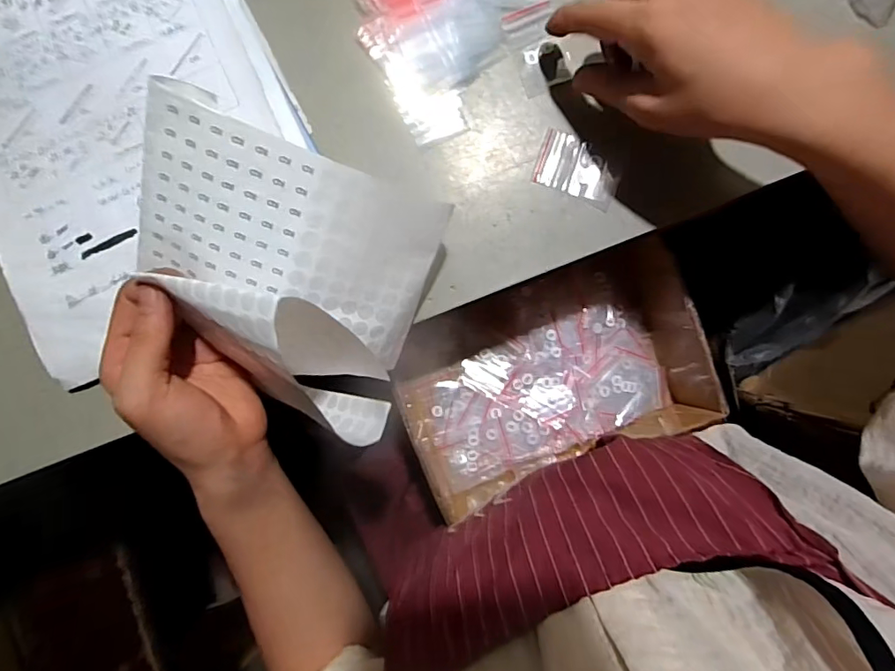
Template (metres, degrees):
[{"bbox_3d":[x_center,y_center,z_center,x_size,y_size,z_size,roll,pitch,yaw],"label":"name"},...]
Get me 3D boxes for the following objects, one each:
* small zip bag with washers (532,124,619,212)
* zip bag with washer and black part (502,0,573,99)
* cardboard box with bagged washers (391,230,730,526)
[{"bbox_3d":[0.093,-0.117,0.350,0.059,0.010,0.040,24,90,-1],"label":"small zip bag with washers"},{"bbox_3d":[0.065,-0.204,0.352,0.036,0.004,0.059,-20,91,-1],"label":"zip bag with washer and black part"},{"bbox_3d":[0.089,0.041,0.445,0.258,0.067,0.177,-21,91,-1],"label":"cardboard box with bagged washers"}]

